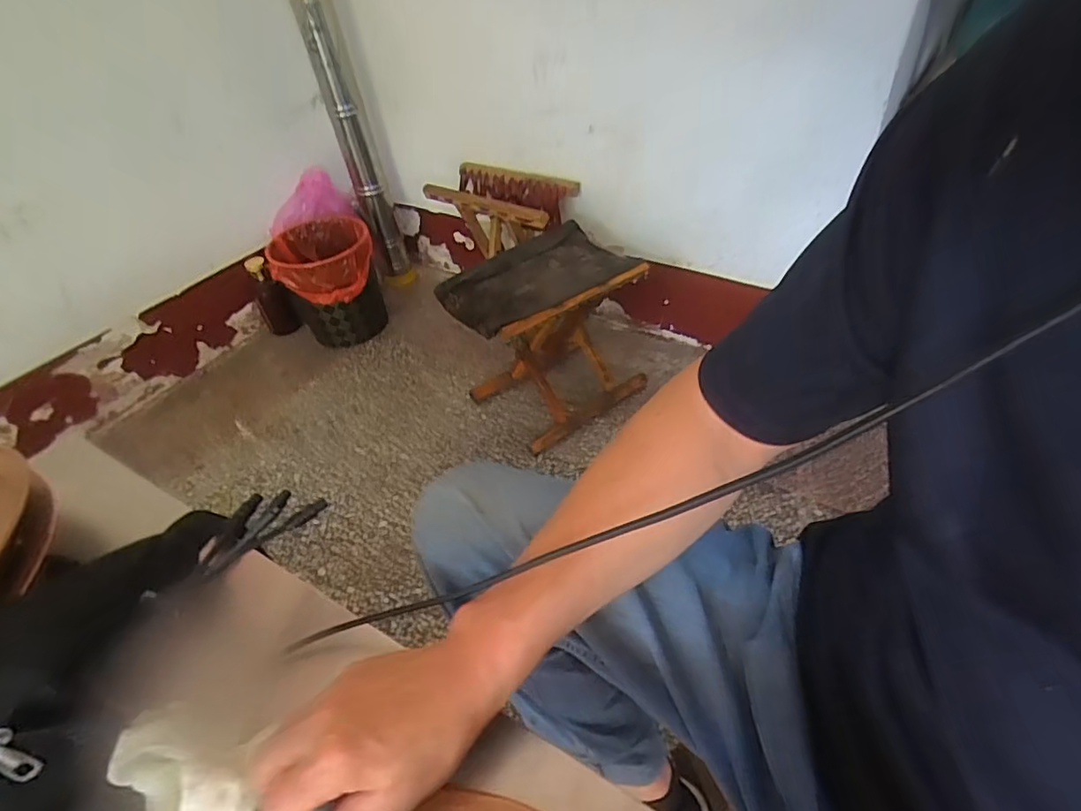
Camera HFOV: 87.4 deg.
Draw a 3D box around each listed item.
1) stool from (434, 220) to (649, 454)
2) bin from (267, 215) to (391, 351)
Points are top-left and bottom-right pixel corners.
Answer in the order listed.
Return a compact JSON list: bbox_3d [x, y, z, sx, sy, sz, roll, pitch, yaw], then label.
[{"bbox_3d":[0.012,-0.135,1.134,0.333,0.308,0.242,-30,48,-22],"label":"stool"},{"bbox_3d":[-0.519,-0.304,1.419,0.224,0.254,0.268,-20,45,-13],"label":"bin"}]

